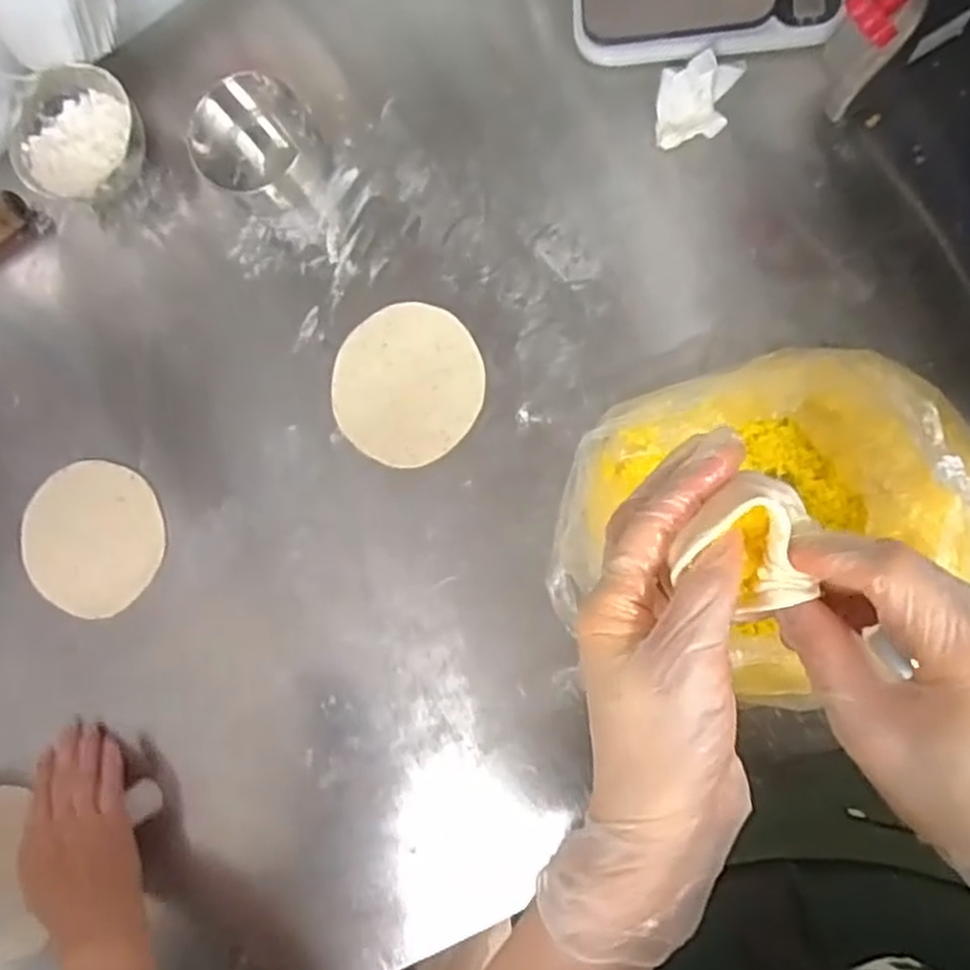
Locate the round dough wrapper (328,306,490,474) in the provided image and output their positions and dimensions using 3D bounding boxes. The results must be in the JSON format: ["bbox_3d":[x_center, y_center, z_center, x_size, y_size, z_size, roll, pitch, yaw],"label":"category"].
[{"bbox_3d":[-0.062,-0.080,0.608,0.121,0.004,0.123,-1,86,9],"label":"round dough wrapper"}]

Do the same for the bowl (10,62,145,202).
[{"bbox_3d":[-0.337,-0.290,0.641,0.090,0.050,0.108,27,91,10],"label":"bowl"}]

